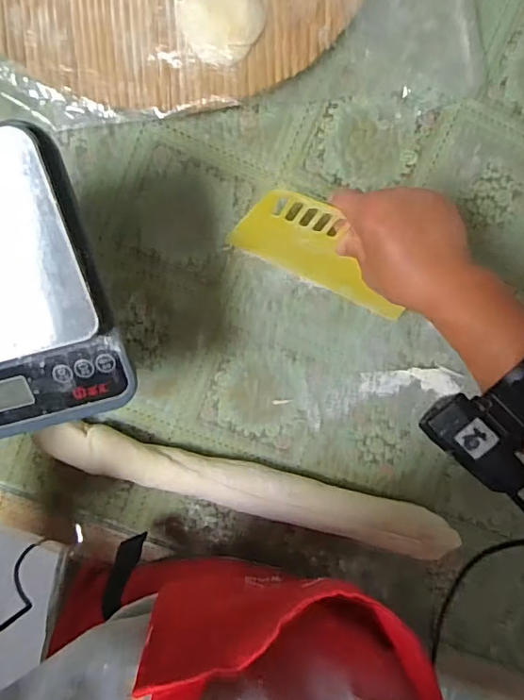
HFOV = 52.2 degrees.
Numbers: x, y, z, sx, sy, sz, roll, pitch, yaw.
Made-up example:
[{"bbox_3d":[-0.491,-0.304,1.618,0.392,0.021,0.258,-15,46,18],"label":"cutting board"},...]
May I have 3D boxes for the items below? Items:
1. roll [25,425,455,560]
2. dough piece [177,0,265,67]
[{"bbox_3d":[-0.007,0.130,0.516,0.389,0.042,0.044,16,98,-5],"label":"roll"},{"bbox_3d":[-0.032,-0.276,0.442,0.068,0.017,0.069,0,99,-3],"label":"dough piece"}]

